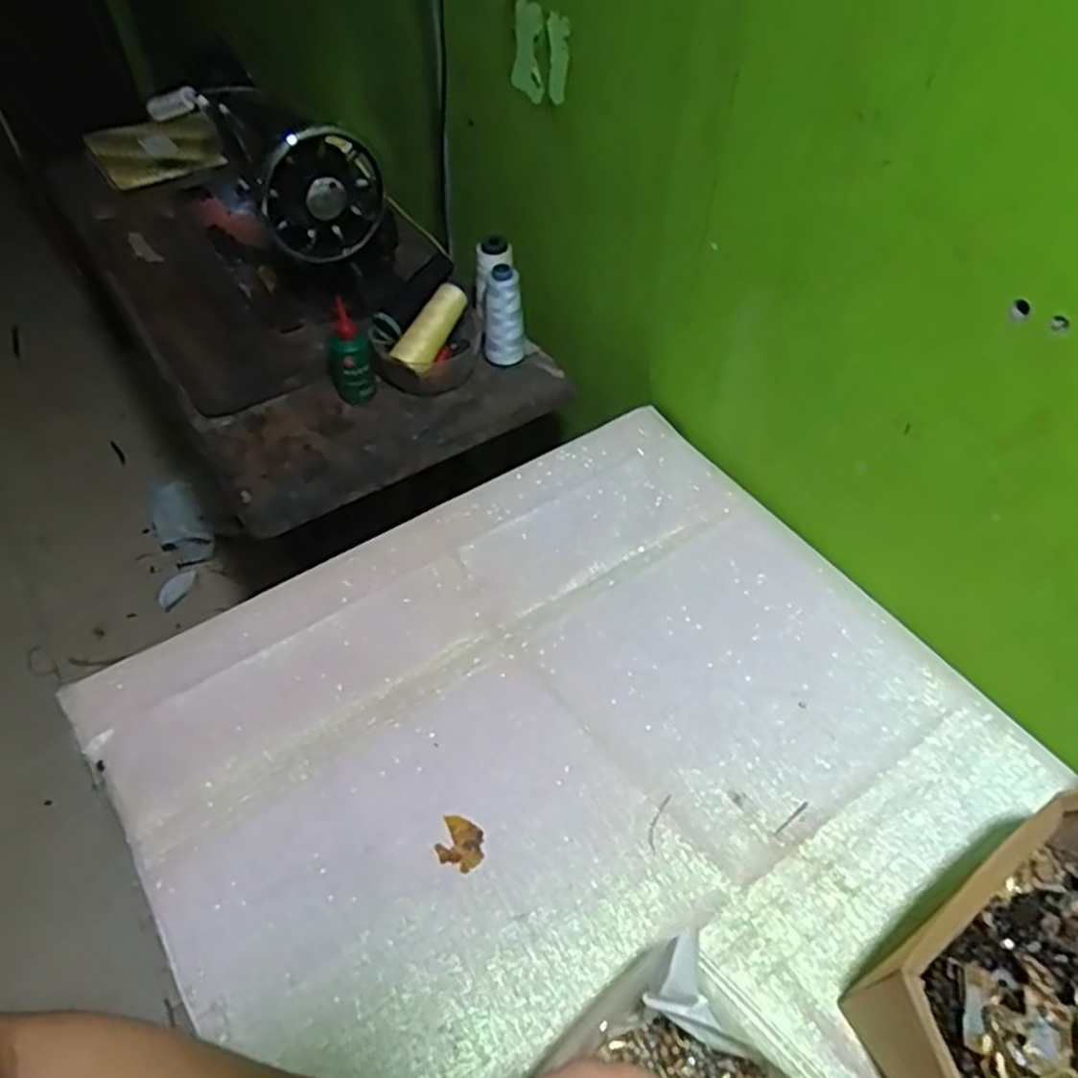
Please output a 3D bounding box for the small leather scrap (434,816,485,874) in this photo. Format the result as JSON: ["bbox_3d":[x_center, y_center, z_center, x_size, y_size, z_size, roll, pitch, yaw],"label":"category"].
[{"bbox_3d":[-0.056,0.221,0.559,0.035,0.005,0.032,17,54,15],"label":"small leather scrap"}]

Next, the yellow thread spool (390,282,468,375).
[{"bbox_3d":[-0.116,-0.231,0.850,0.038,0.043,0.113,29,78,23],"label":"yellow thread spool"}]

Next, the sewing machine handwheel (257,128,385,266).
[{"bbox_3d":[-0.226,-0.357,0.816,0.131,0.135,0.033,-21,54,-17],"label":"sewing machine handwheel"}]

